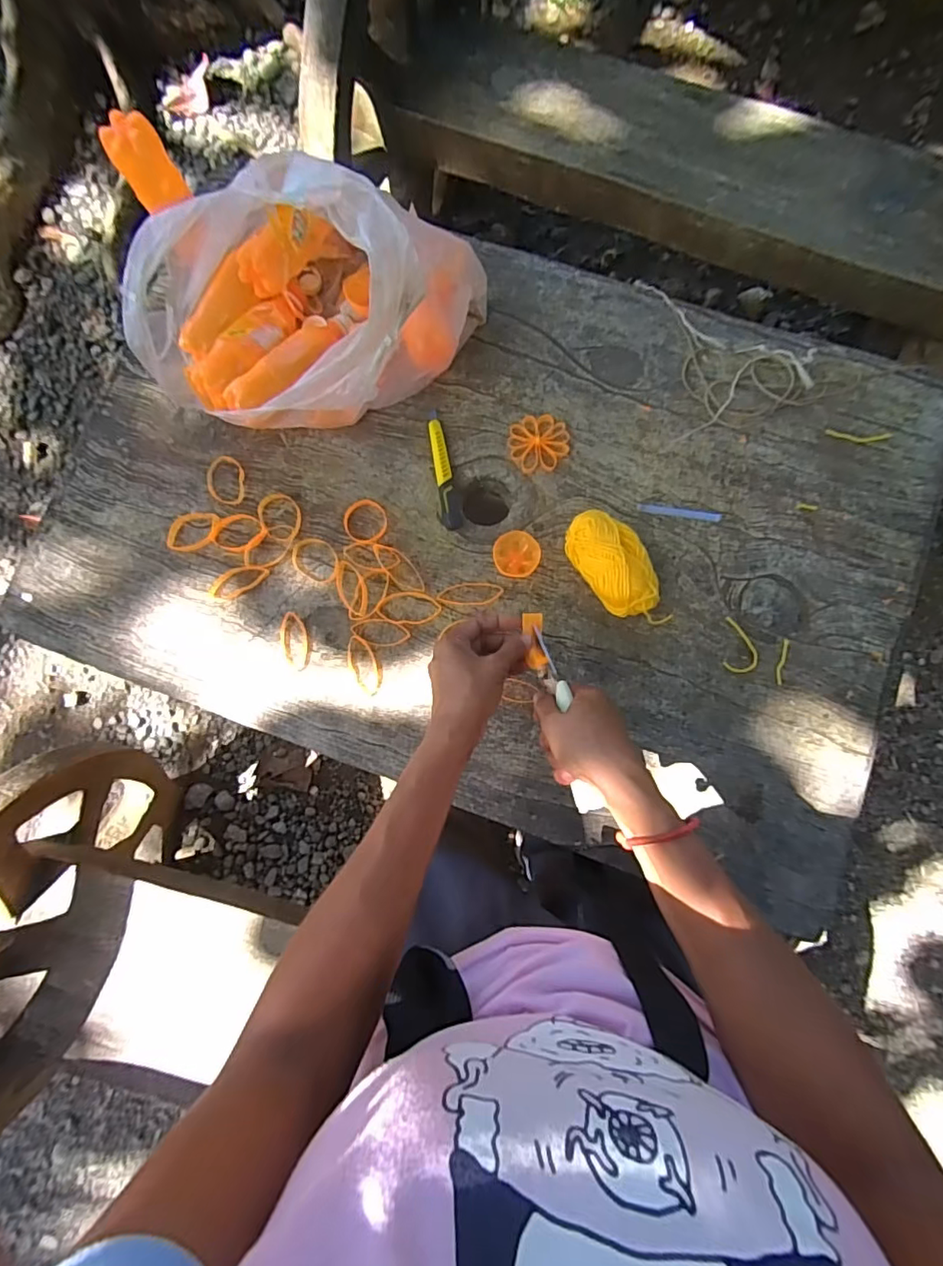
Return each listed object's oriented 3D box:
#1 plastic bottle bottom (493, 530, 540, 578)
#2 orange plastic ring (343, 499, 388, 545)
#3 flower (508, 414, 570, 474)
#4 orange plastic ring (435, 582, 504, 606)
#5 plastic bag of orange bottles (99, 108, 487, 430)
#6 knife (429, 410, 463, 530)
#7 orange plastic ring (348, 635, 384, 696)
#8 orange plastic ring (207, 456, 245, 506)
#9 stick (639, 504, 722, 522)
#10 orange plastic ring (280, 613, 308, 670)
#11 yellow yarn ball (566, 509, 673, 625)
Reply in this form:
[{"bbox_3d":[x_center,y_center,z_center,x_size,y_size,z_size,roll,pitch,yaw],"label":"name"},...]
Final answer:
[{"bbox_3d":[0.048,-0.083,0.567,0.047,0.012,0.047,0,85,3],"label":"plastic bottle bottom"},{"bbox_3d":[-0.115,-0.121,0.587,0.048,0.006,0.052,0,85,3],"label":"orange plastic ring"},{"bbox_3d":[0.075,-0.208,0.590,0.063,0.011,0.061,-6,84,2],"label":"flower"},{"bbox_3d":[-0.001,-0.042,0.574,0.070,0.004,0.025,1,85,3],"label":"orange plastic ring"},{"bbox_3d":[-0.193,-0.333,0.538,0.317,0.164,0.240,27,86,5],"label":"plastic bag of orange bottles"},{"bbox_3d":[-0.030,-0.181,0.589,0.024,0.016,0.136,-9,84,2],"label":"knife"},{"bbox_3d":[-0.113,0.034,0.571,0.030,0.004,0.066,-26,84,0],"label":"orange plastic ring"},{"bbox_3d":[-0.276,-0.171,0.601,0.045,0.004,0.059,-6,84,2],"label":"orange plastic ring"},{"bbox_3d":[0.223,-0.129,0.574,0.085,0.004,0.010,8,87,5],"label":"stick"},{"bbox_3d":[-0.190,0.009,0.578,0.028,0.007,0.061,-11,84,2],"label":"orange plastic ring"},{"bbox_3d":[0.149,-0.062,0.544,0.063,0.057,0.131,-31,84,0],"label":"yellow yarn ball"}]

